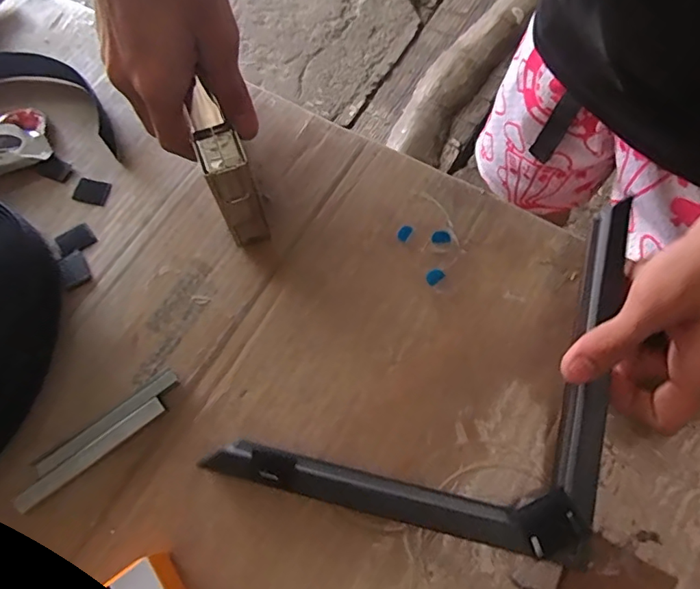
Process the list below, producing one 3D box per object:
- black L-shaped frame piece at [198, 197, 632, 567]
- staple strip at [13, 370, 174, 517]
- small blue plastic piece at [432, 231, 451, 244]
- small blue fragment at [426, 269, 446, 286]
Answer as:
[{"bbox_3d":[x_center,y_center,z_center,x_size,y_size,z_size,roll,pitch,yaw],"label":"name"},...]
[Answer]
[{"bbox_3d":[0.043,0.024,0.276,0.192,0.033,0.188,12,69,8],"label":"black L-shaped frame piece"},{"bbox_3d":[-0.143,0.082,0.283,0.100,0.008,0.020,-38,71,-12],"label":"staple strip"},{"bbox_3d":[0.060,-0.038,0.325,0.012,0.004,0.009,-2,68,2],"label":"small blue plastic piece"},{"bbox_3d":[0.054,-0.012,0.316,0.012,0.004,0.009,-38,71,-12],"label":"small blue fragment"}]

